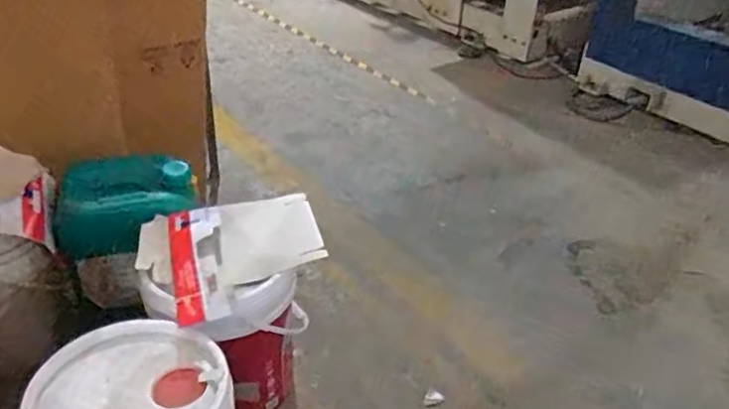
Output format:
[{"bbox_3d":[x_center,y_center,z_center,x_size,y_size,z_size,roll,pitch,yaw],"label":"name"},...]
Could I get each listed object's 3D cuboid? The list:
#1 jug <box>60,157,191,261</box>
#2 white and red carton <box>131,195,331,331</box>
[{"bbox_3d":[-0.528,0.001,1.386,0.288,0.130,0.196,-3,35,-8],"label":"jug"},{"bbox_3d":[-0.249,0.091,1.231,0.351,0.037,0.325,-12,37,-20],"label":"white and red carton"}]

